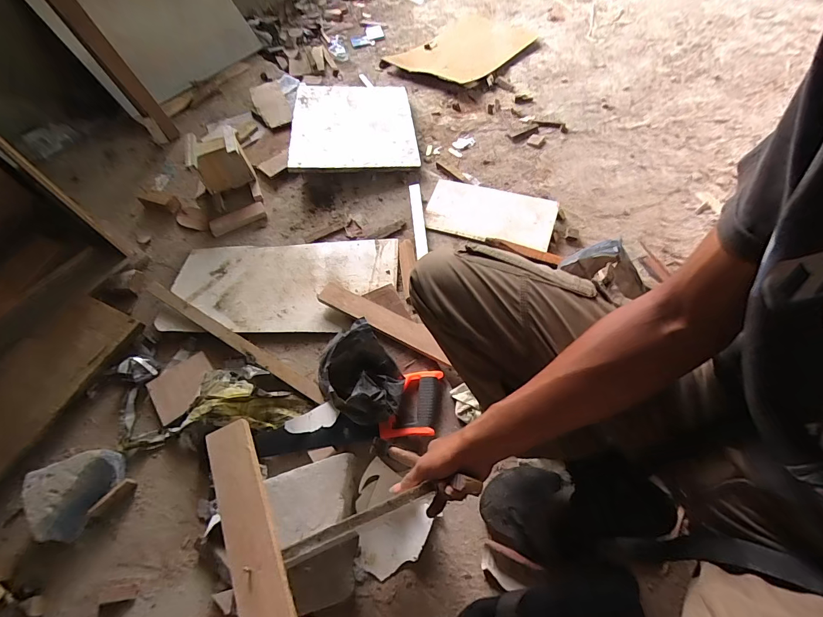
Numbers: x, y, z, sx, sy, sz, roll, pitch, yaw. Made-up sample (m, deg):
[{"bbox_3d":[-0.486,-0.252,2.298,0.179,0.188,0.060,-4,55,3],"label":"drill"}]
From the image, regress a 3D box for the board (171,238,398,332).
[{"bbox_3d":[-0.300,-0.061,0.894,0.518,0.027,0.254,-2,58,3],"label":"board"}]

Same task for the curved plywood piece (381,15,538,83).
[{"bbox_3d":[0.235,-1.102,1.546,0.408,0.015,0.588,37,68,23],"label":"curved plywood piece"}]

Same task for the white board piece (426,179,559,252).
[{"bbox_3d":[0.208,-0.256,0.984,0.324,0.016,0.194,16,60,13],"label":"white board piece"}]

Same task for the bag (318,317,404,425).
[{"bbox_3d":[-0.088,0.132,0.670,0.139,0.153,0.154,-23,60,-9],"label":"bag"}]

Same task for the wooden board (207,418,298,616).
[{"bbox_3d":[-0.201,0.252,0.449,0.055,0.015,0.235,-25,61,-11],"label":"wooden board"}]

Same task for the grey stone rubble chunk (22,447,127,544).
[{"bbox_3d":[-0.610,0.316,0.667,0.112,0.063,0.144,25,64,18],"label":"grey stone rubble chunk"}]

